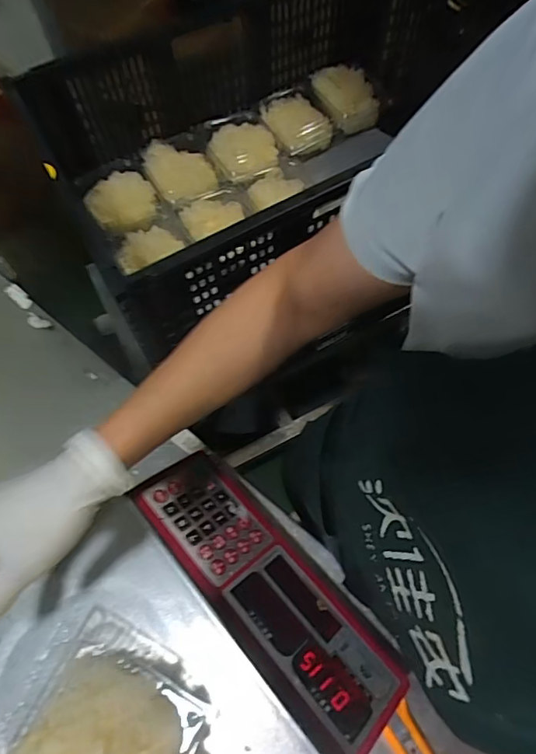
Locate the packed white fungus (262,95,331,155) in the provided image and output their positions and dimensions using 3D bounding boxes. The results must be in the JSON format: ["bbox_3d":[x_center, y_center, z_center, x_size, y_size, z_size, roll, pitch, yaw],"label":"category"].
[{"bbox_3d":[0.044,-0.421,0.807,0.094,0.037,0.103,-29,67,-12],"label":"packed white fungus"}]

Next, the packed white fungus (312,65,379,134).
[{"bbox_3d":[0.137,-0.478,0.834,0.097,0.049,0.124,-23,66,-9],"label":"packed white fungus"}]

